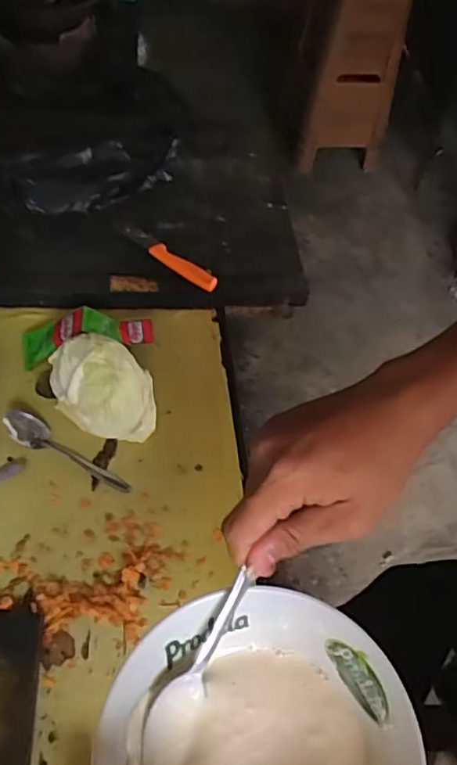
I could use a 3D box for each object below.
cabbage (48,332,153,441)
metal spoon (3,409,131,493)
[{"bbox_3d":[-0.147,0.005,0.689,0.113,0.085,0.112,-9,53,-15],"label":"cabbage"},{"bbox_3d":[-0.189,0.080,0.675,0.166,0.023,0.034,29,53,15],"label":"metal spoon"}]

